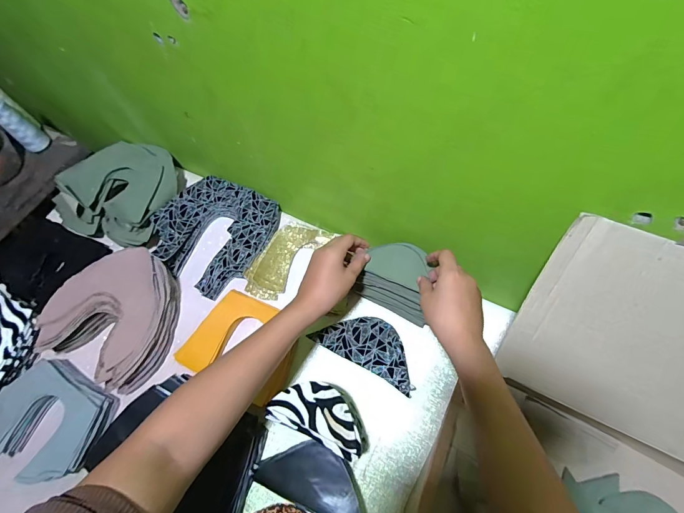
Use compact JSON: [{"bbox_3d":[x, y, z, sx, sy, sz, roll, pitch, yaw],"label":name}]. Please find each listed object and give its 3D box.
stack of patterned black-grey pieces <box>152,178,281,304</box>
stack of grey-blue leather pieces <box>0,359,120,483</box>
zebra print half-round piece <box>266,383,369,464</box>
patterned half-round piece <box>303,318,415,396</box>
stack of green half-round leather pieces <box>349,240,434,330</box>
[{"bbox_3d":[-0.217,-0.040,0.607,0.185,0.045,0.185,23,68,14],"label":"stack of patterned black-grey pieces"},{"bbox_3d":[-0.398,0.221,0.492,0.166,0.043,0.125,17,67,11],"label":"stack of grey-blue leather pieces"},{"bbox_3d":[-0.024,0.187,0.427,0.121,0.011,0.064,21,67,13],"label":"zebra print half-round piece"},{"bbox_3d":[0.041,0.128,0.518,0.152,0.024,0.073,24,61,17],"label":"patterned half-round piece"},{"bbox_3d":[0.083,0.033,0.506,0.101,0.077,0.071,27,69,15],"label":"stack of green half-round leather pieces"}]

